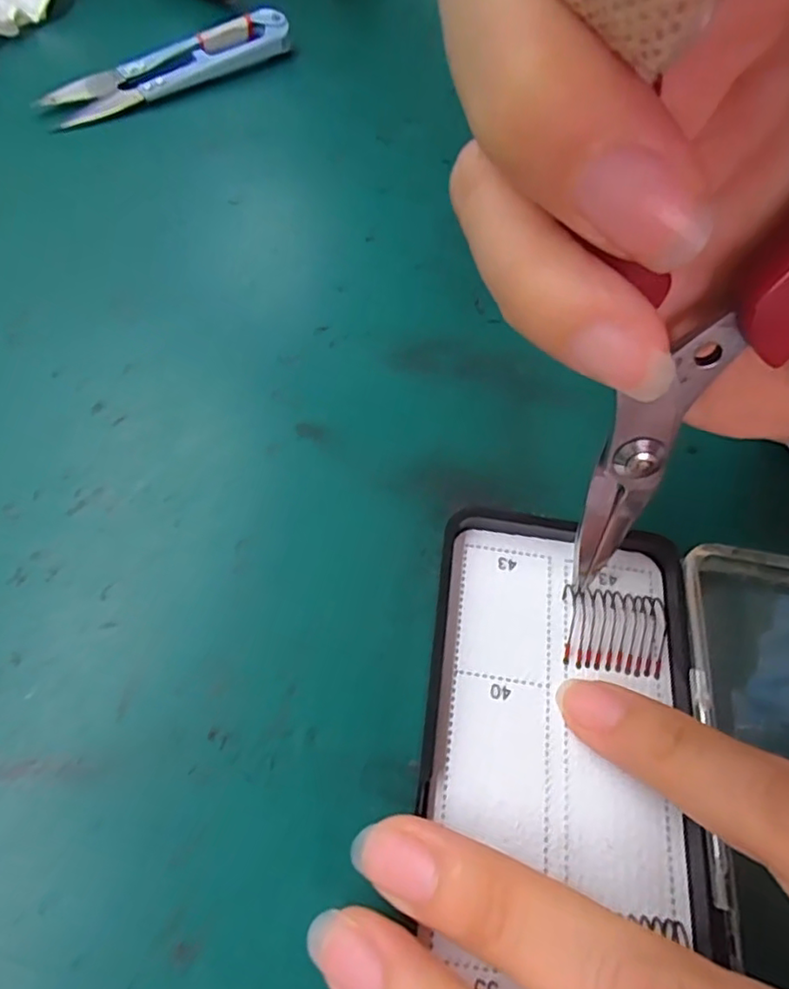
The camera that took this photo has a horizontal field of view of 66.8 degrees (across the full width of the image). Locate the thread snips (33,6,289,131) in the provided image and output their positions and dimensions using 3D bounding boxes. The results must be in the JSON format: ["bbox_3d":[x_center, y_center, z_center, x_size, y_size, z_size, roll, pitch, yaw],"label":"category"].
[{"bbox_3d":[-0.084,-0.164,0.229,0.100,0.007,0.025,-32,68,-20],"label":"thread snips"}]

